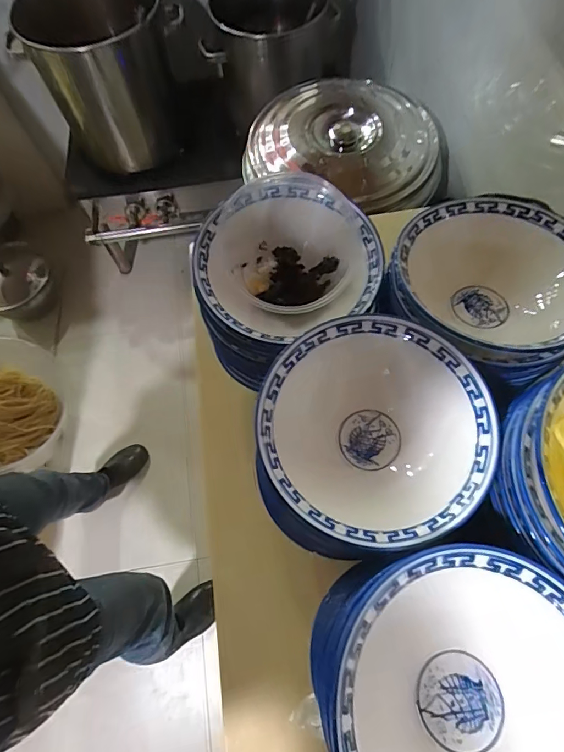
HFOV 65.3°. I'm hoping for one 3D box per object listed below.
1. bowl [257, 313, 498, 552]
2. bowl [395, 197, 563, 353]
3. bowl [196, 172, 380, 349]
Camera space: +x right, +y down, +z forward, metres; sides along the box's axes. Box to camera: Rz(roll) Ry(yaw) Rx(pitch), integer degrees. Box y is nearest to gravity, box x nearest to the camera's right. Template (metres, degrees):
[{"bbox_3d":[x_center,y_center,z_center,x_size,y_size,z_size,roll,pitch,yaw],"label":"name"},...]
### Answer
[{"bbox_3d":[0.080,0.050,0.396,0.187,0.067,0.190,3,67,4],"label":"bowl"},{"bbox_3d":[0.213,-0.101,0.454,0.185,0.078,0.184,-1,66,2],"label":"bowl"},{"bbox_3d":[0.010,-0.122,0.476,0.183,0.073,0.191,-1,66,2],"label":"bowl"}]

